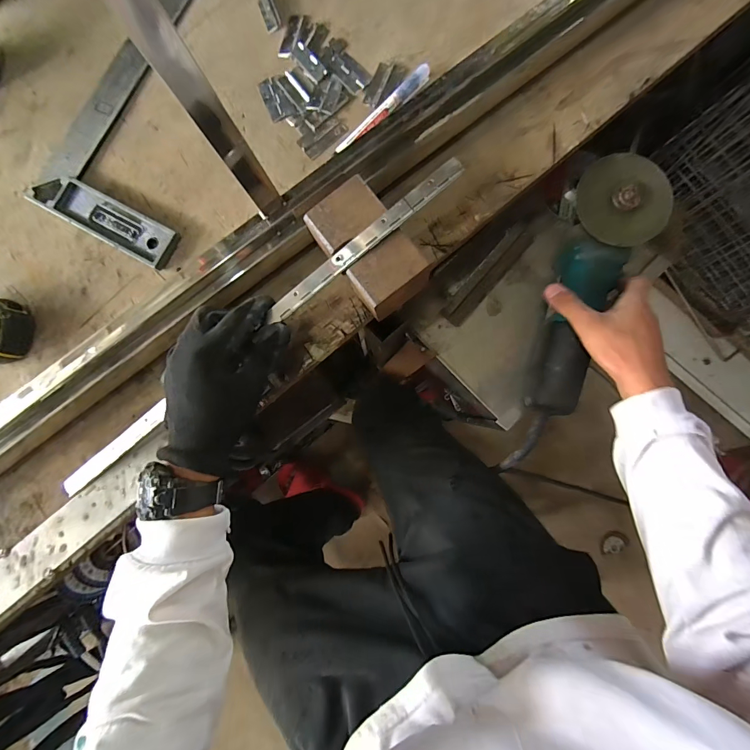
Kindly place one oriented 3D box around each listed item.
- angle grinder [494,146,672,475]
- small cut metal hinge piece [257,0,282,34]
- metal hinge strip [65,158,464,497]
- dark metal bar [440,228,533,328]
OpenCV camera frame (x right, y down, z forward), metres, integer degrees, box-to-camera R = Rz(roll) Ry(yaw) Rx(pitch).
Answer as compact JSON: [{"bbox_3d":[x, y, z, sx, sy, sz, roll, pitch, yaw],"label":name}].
[{"bbox_3d":[0.232,-0.059,0.443,0.088,0.079,0.369,18,97,7],"label":"angle grinder"},{"bbox_3d":[-0.122,-0.419,0.428,0.019,0.008,0.047,-20,83,3],"label":"small cut metal hinge piece"},{"bbox_3d":[-0.126,-0.027,0.352,0.489,0.012,0.019,-37,82,10],"label":"metal hinge strip"},{"bbox_3d":[0.145,-0.128,0.479,0.031,0.023,0.150,41,89,8],"label":"dark metal bar"}]

